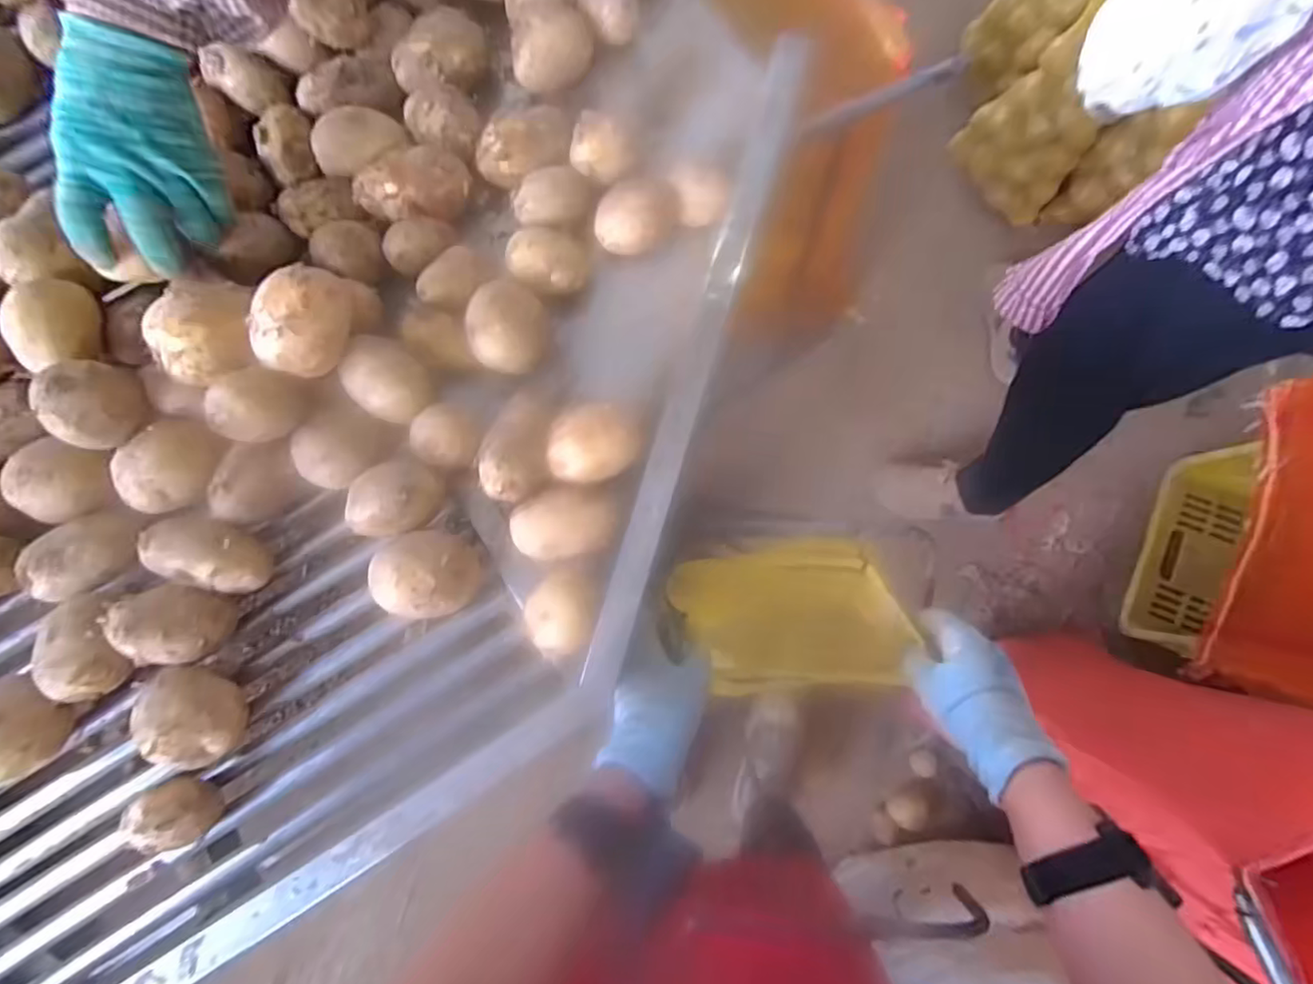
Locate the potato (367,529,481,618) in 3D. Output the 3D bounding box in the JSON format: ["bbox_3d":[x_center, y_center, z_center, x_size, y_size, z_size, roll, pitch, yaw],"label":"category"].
[{"bbox_3d":[-0.175,0.062,0.477,0.078,0.058,0.073,14,85,6],"label":"potato"}]

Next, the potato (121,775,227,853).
[{"bbox_3d":[-0.347,0.233,0.453,0.044,0.049,0.045,-1,83,5],"label":"potato"}]

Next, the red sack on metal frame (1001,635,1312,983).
[{"bbox_3d":[0.656,0.369,0.793,0.312,0.629,0.247,-20,82,2],"label":"red sack on metal frame"}]

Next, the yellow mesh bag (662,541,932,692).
[{"bbox_3d":[0.114,0.104,0.533,0.188,0.038,0.117,-6,84,8],"label":"yellow mesh bag"}]

